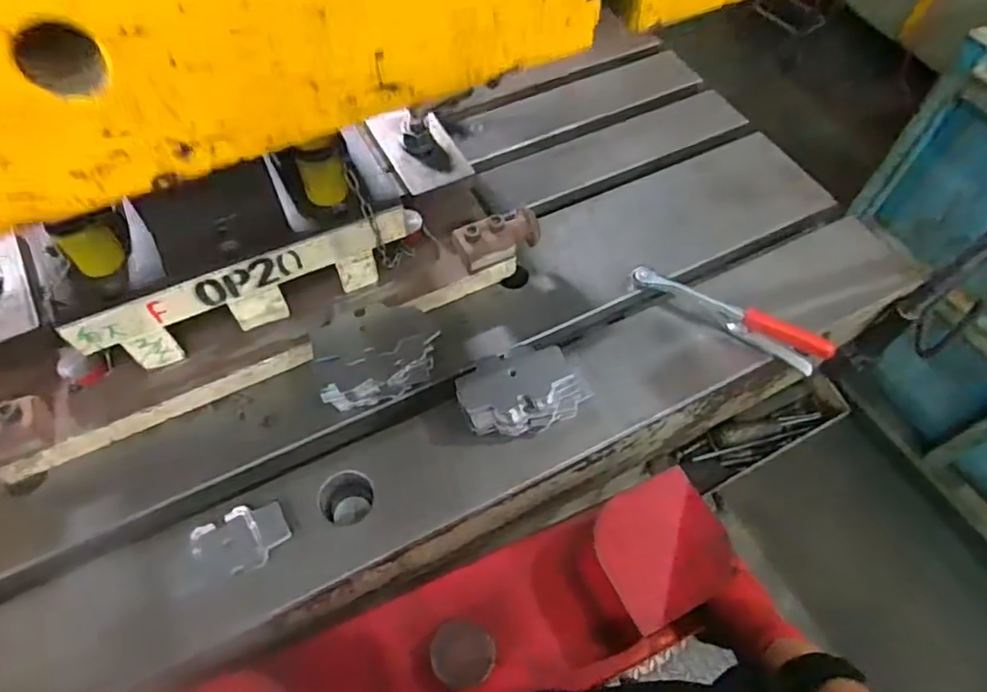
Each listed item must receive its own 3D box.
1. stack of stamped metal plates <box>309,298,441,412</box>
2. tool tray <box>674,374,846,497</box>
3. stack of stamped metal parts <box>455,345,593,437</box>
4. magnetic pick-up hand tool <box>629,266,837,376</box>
[{"bbox_3d":[-0.119,0.009,0.623,0.123,0.055,0.100,-17,60,-11],"label":"stack of stamped metal plates"},{"bbox_3d":[0.403,0.133,0.915,0.283,0.055,0.077,-25,62,-15],"label":"tool tray"},{"bbox_3d":[0.029,0.043,0.605,0.130,0.053,0.077,-20,60,-12],"label":"stack of stamped metal parts"},{"bbox_3d":[0.251,-0.037,0.657,0.216,0.063,0.027,29,62,16],"label":"magnetic pick-up hand tool"}]

